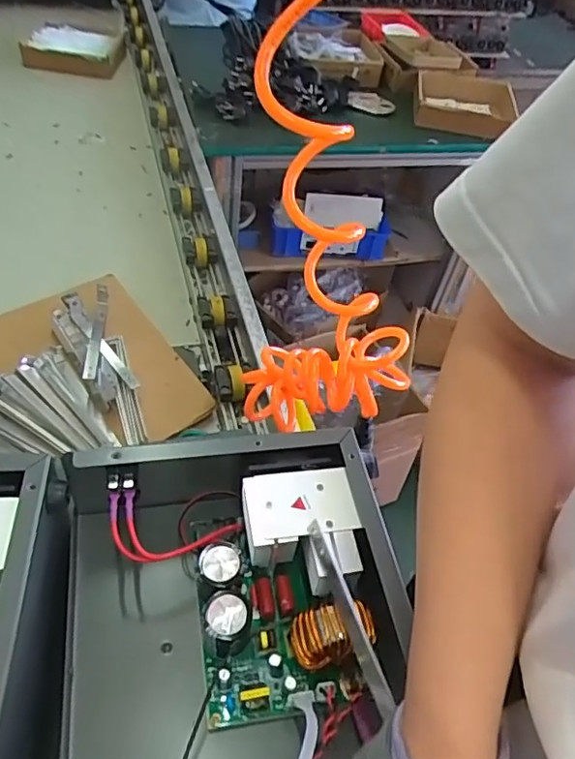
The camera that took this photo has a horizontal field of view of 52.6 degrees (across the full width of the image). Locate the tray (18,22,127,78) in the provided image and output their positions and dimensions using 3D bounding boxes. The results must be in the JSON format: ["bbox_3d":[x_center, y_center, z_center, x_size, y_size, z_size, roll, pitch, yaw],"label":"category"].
[{"bbox_3d":[-0.534,-0.831,1.477,0.241,0.061,0.222,2,49,-10],"label":"tray"}]

